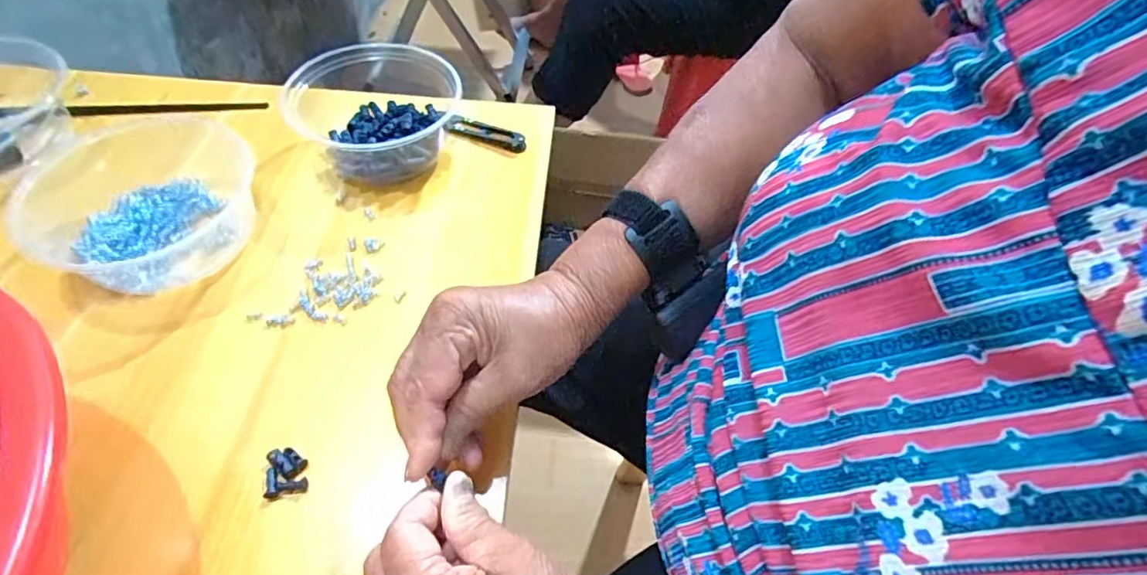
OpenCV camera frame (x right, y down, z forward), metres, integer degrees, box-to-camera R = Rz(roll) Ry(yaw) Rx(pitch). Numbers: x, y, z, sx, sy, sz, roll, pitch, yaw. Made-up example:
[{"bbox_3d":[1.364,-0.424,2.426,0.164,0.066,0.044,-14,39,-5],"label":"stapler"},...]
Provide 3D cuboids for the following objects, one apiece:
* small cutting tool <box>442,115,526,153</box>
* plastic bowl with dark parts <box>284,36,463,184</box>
[{"bbox_3d":[-0.080,-0.140,0.509,0.079,0.009,0.023,15,50,10],"label":"small cutting tool"},{"bbox_3d":[-0.166,-0.145,0.474,0.129,0.063,0.149,-3,54,-6],"label":"plastic bowl with dark parts"}]

